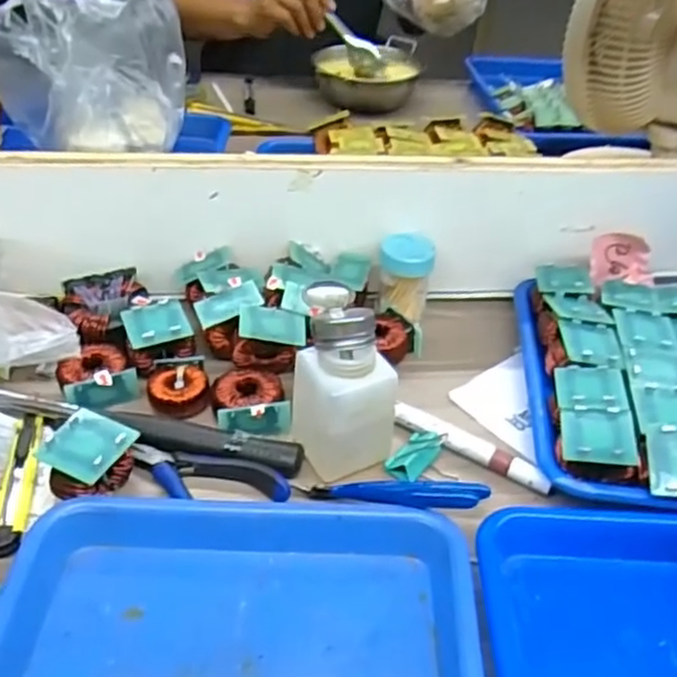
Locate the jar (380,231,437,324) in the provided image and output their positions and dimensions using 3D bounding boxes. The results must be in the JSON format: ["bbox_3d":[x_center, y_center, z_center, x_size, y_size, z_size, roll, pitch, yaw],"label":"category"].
[{"bbox_3d":[0.056,-0.053,0.588,0.044,0.065,0.043,-3,39,-8],"label":"jar"}]

